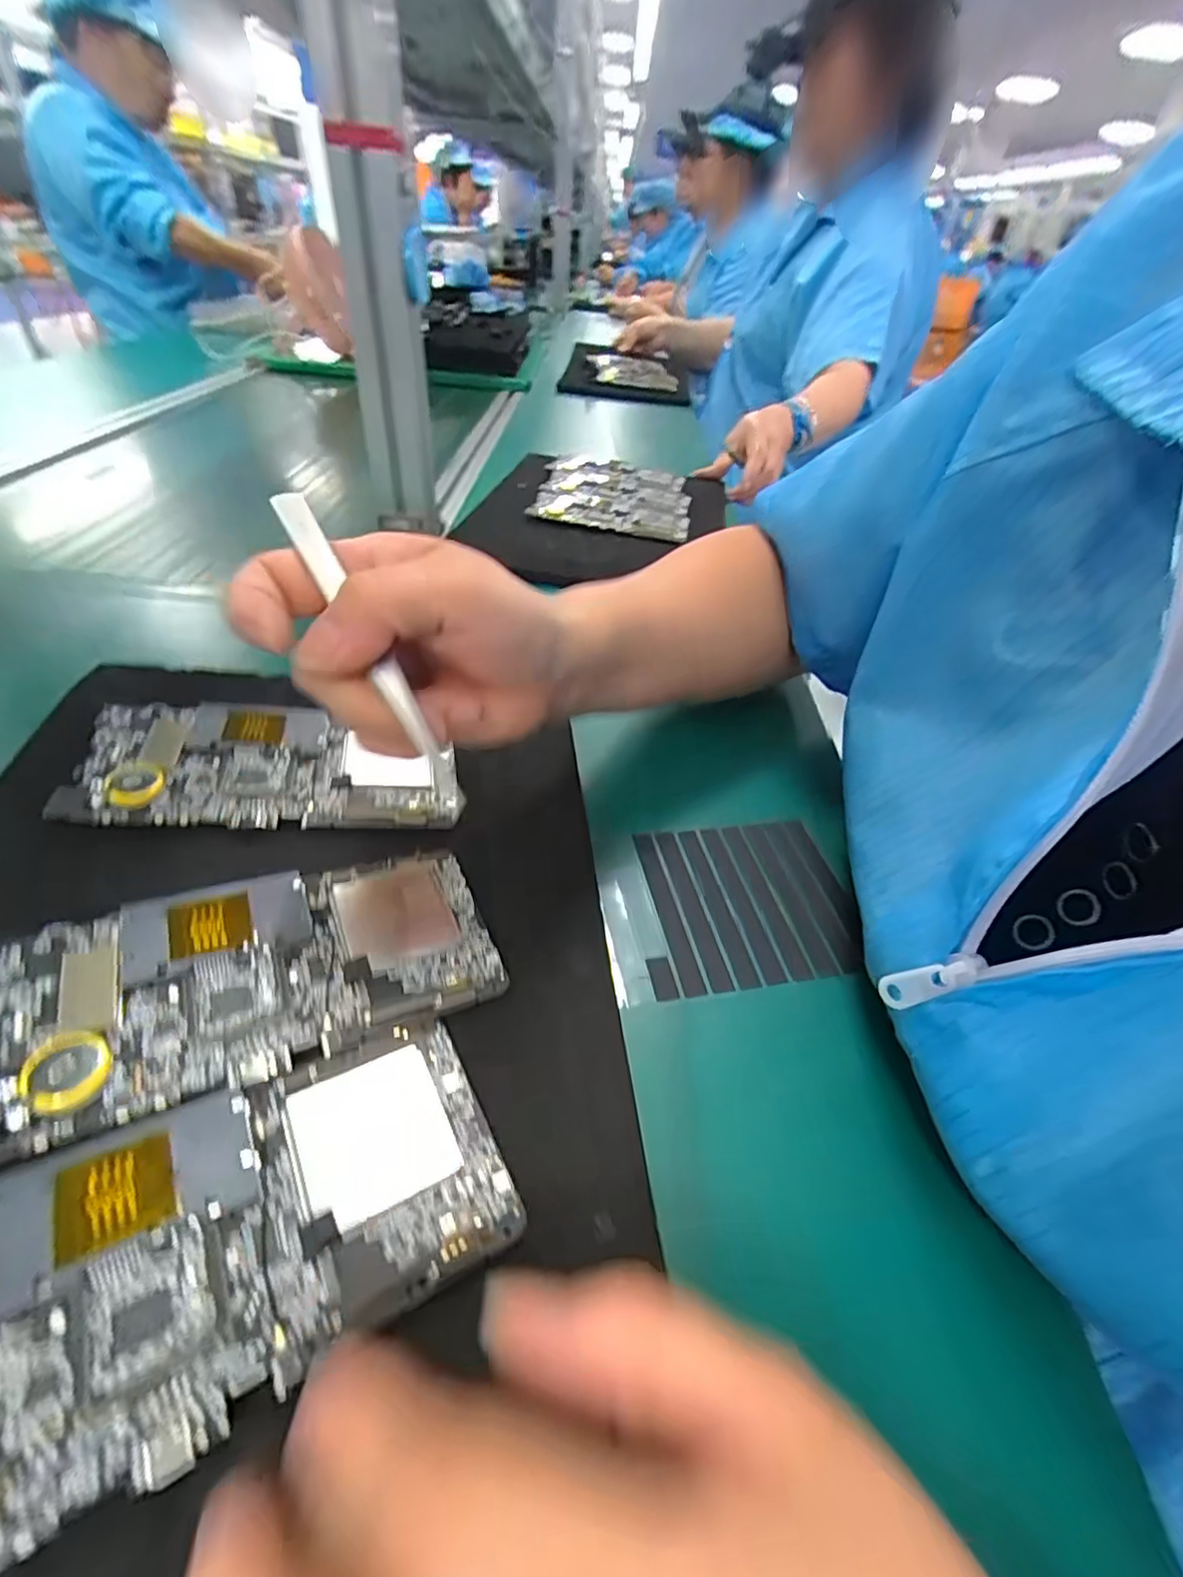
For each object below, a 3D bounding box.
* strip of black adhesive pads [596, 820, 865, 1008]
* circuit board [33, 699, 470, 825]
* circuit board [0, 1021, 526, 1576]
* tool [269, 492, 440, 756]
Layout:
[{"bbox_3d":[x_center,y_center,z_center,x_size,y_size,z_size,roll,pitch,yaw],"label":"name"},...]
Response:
[{"bbox_3d":[0.063,0.052,0.292,0.117,0.007,0.089,-3,46,-12],"label":"strip of black adhesive pads"},{"bbox_3d":[-0.141,-0.012,0.284,0.154,0.007,0.070,2,50,-18],"label":"circuit board"},{"bbox_3d":[-0.099,0.116,0.157,0.151,0.005,0.073,-13,48,-32],"label":"circuit board"},{"bbox_3d":[-0.078,-0.056,0.209,0.011,0.010,0.099,-31,92,-34],"label":"tool"}]

